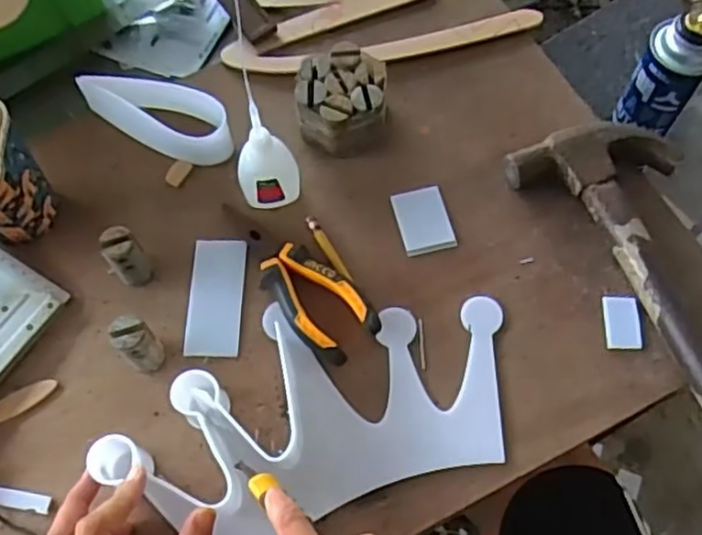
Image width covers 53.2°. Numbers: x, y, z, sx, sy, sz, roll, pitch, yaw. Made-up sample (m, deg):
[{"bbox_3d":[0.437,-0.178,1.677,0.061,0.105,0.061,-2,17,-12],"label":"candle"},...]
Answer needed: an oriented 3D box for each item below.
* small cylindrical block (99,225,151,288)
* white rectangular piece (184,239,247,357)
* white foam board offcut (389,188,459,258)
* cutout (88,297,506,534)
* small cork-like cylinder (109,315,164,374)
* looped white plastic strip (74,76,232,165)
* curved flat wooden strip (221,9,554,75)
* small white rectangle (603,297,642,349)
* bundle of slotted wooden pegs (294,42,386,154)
[{"bbox_3d":[-0.164,-0.007,0.513,0.026,0.054,0.023,-36,68,-13],"label":"small cylindrical block"},{"bbox_3d":[-0.101,0.022,0.527,0.039,0.005,0.091,0,65,4],"label":"white rectangular piece"},{"bbox_3d":[0.057,-0.037,0.548,0.039,0.007,0.052,-14,65,-3],"label":"white foam board offcut"},{"bbox_3d":[-0.024,0.098,0.470,0.280,0.043,0.150,-16,65,-11],"label":"cutout"},{"bbox_3d":[-0.147,0.053,0.484,0.023,0.055,0.024,-1,65,3],"label":"small cork-like cylinder"},{"bbox_3d":[-0.162,-0.123,0.575,0.132,0.047,0.042,15,66,9],"label":"looped white plastic strip"},{"bbox_3d":[0.028,-0.196,0.615,0.280,0.013,0.044,-6,56,0],"label":"curved flat wooden strip"},{"bbox_3d":[0.196,0.039,0.505,0.024,0.004,0.039,1,65,4],"label":"small white rectangle"},{"bbox_3d":[-0.007,-0.133,0.566,0.067,0.054,0.071,6,65,6],"label":"bundle of slotted wooden pegs"}]

